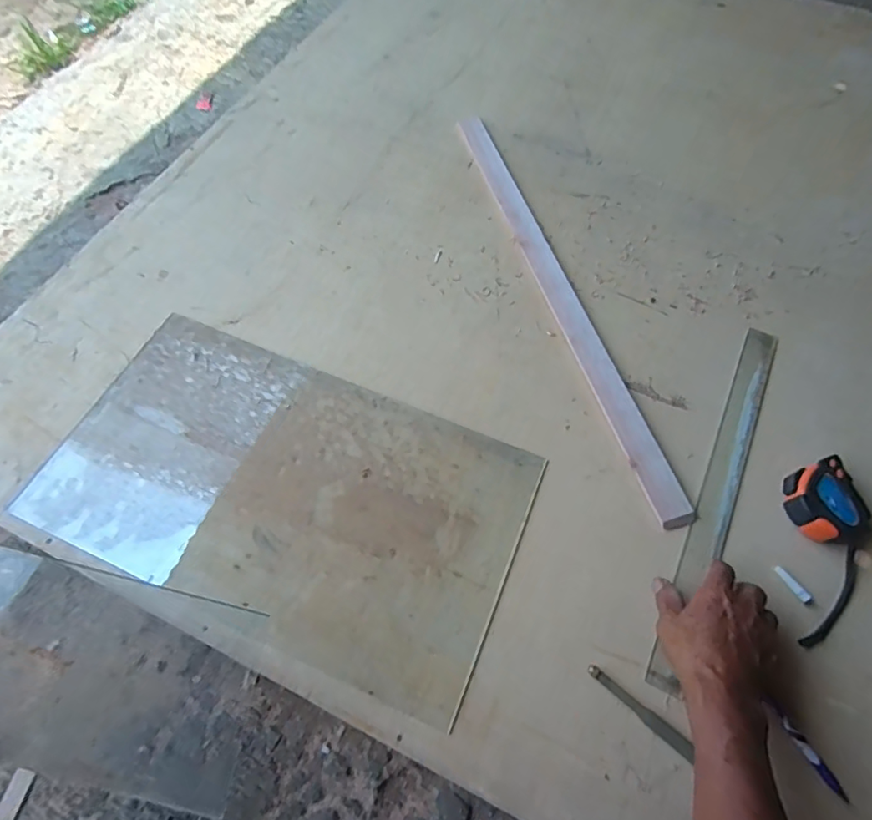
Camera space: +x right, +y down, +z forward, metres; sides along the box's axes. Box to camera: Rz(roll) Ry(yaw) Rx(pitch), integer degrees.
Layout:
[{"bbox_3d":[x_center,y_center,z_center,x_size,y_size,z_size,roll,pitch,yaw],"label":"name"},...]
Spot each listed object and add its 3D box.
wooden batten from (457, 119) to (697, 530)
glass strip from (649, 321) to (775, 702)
[{"bbox_3d":[0.163,-0.176,0.728,0.041,0.012,0.710,-16,65,-8],"label":"wooden batten"},{"bbox_3d":[0.324,0.086,0.597,0.039,0.009,0.461,25,66,12],"label":"glass strip"}]

